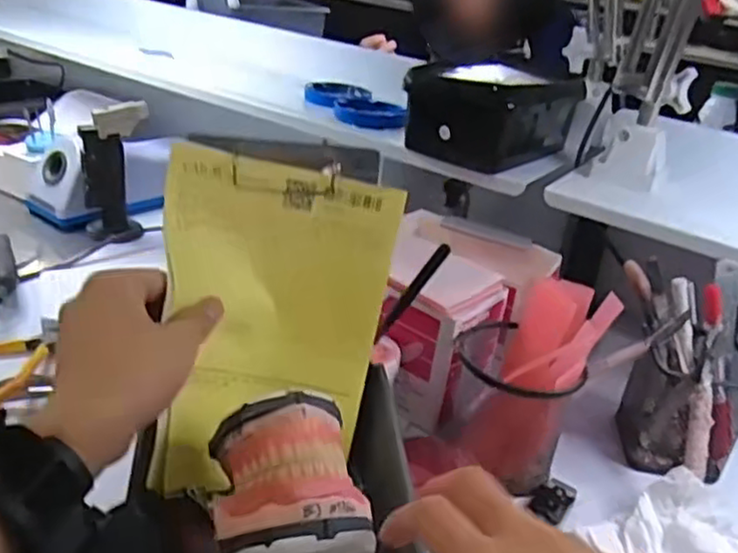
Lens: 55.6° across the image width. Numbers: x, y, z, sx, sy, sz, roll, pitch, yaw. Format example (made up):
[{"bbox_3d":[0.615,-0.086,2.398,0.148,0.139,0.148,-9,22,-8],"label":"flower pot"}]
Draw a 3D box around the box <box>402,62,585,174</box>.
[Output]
[{"bbox_3d":[0.133,-0.169,0.701,0.131,0.081,0.184,21,29,26],"label":"box"}]

